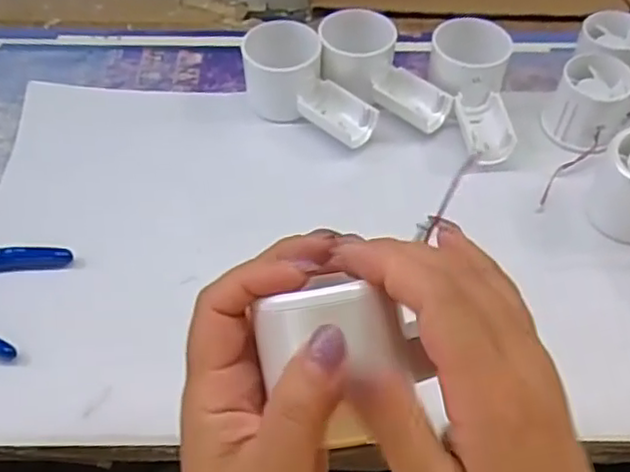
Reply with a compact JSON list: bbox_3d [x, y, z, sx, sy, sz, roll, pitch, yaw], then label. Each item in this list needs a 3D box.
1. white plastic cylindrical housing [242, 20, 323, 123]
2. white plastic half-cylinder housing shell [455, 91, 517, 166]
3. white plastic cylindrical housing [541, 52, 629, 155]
[{"bbox_3d":[-0.024,-0.125,0.515,0.059,0.058,0.057,-5,53,-4],"label":"white plastic cylindrical housing"},{"bbox_3d":[0.126,-0.078,0.498,0.034,0.029,0.054,-5,53,-4],"label":"white plastic half-cylinder housing shell"},{"bbox_3d":[0.205,-0.099,0.501,0.053,0.046,0.060,26,57,18],"label":"white plastic cylindrical housing"}]

